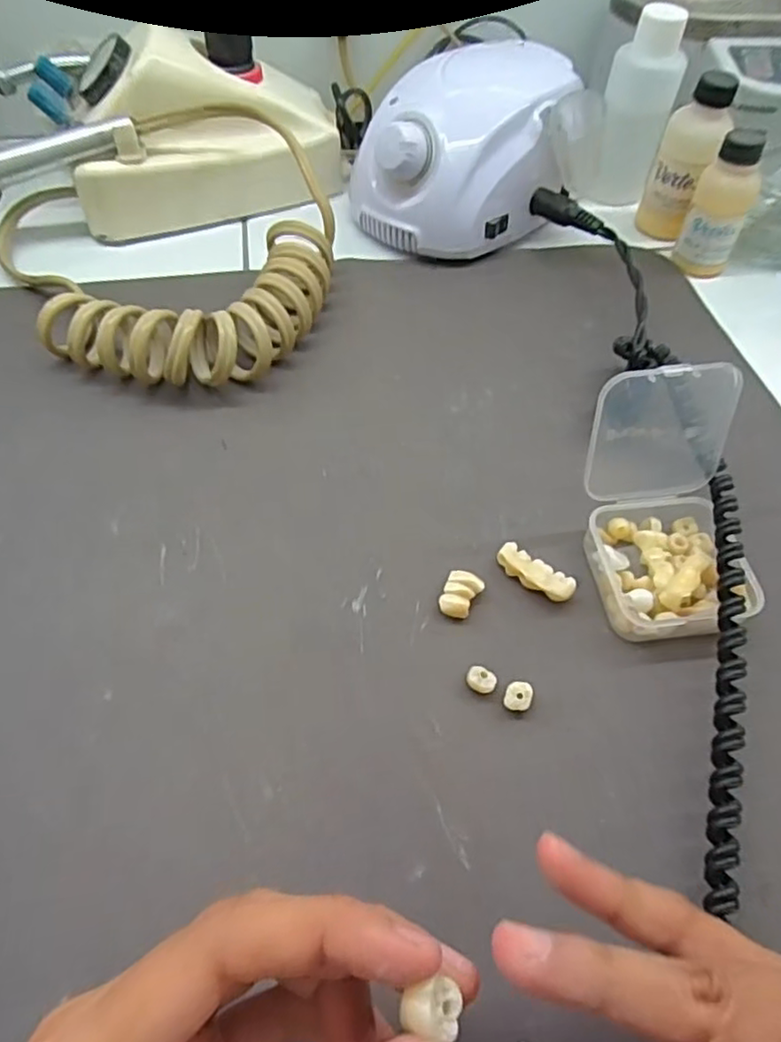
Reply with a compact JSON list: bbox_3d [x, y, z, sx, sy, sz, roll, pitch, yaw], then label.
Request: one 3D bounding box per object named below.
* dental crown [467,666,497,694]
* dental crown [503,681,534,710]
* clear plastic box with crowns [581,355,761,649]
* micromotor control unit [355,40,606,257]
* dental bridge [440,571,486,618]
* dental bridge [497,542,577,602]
[{"bbox_3d":[0.033,0.057,0.231,0.011,0.004,0.009,20,57,11],"label":"dental crown"},{"bbox_3d":[0.046,0.064,0.228,0.010,0.007,0.010,16,56,9],"label":"dental crown"},{"bbox_3d":[0.109,-0.003,0.244,0.056,0.062,0.083,-5,56,-6],"label":"clear plastic box with crowns"},{"bbox_3d":[0.050,-0.220,0.386,0.146,0.077,0.095,-23,59,-17],"label":"micromotor control unit"},{"bbox_3d":[0.028,0.029,0.250,0.014,0.006,0.019,19,57,10],"label":"dental bridge"},{"bbox_3d":[0.057,0.022,0.256,0.033,0.010,0.014,38,62,22],"label":"dental bridge"}]

